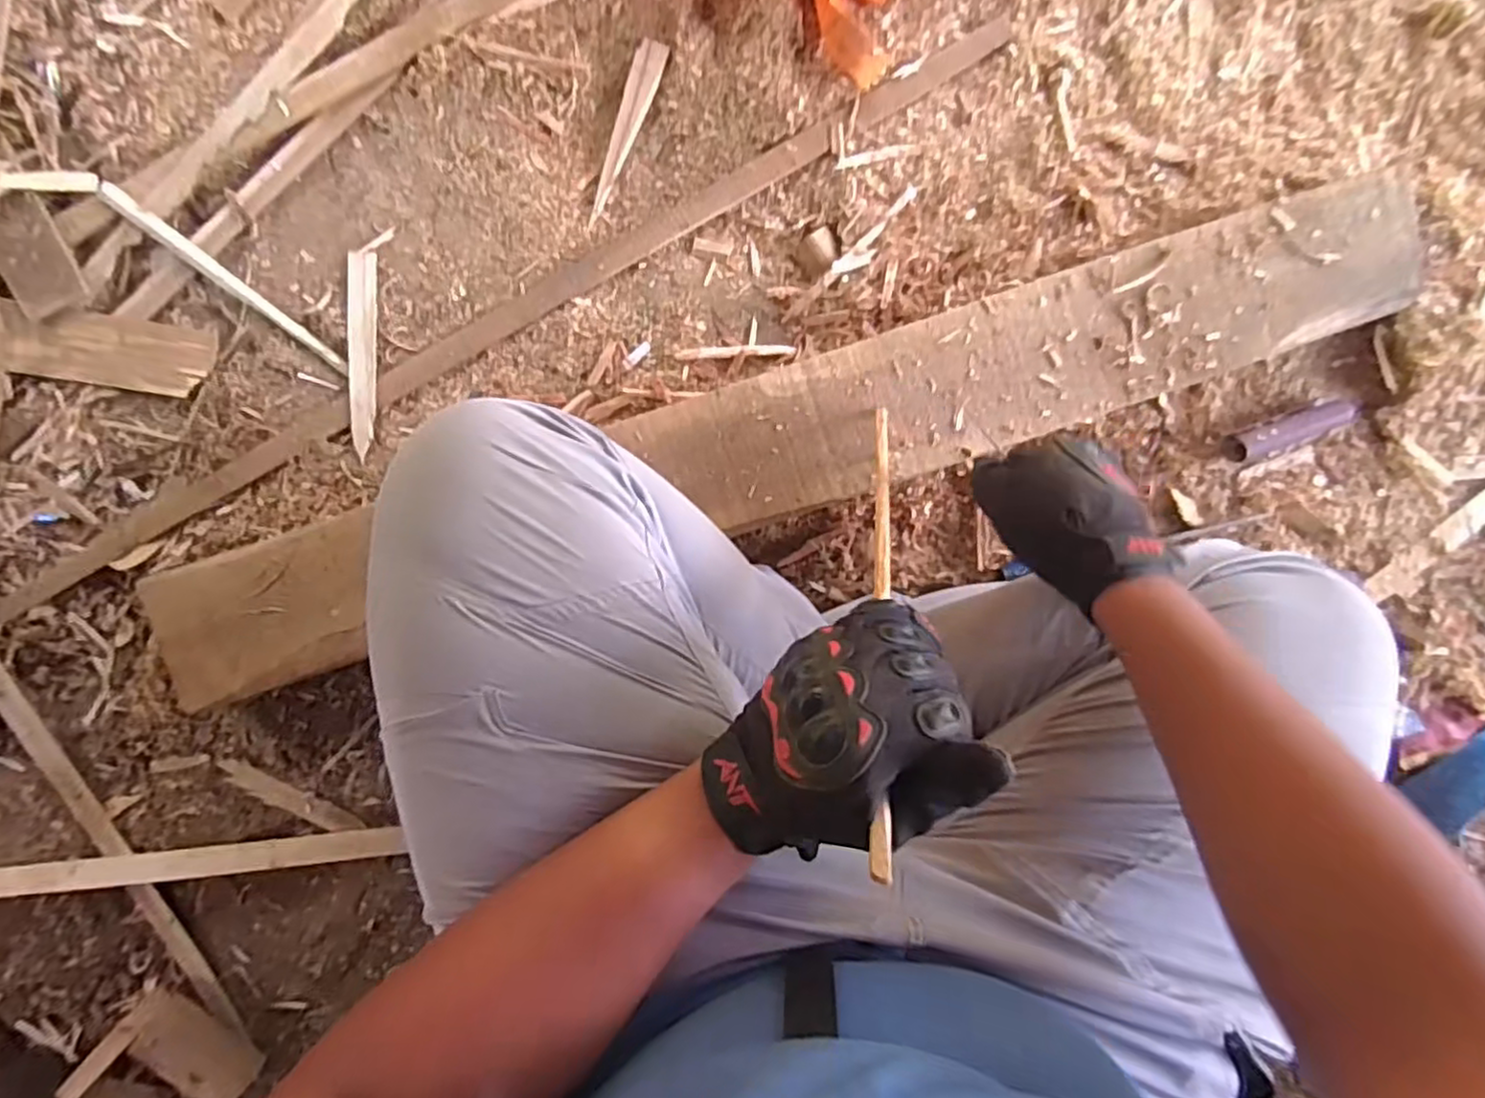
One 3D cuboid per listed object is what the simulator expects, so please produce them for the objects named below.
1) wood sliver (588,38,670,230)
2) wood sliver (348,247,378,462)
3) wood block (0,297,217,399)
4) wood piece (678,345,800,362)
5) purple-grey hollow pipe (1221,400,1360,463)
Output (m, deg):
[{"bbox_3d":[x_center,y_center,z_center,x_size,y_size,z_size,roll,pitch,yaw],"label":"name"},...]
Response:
[{"bbox_3d":[-0.108,-0.366,0.614,0.026,0.006,0.163,25,96,-2],"label":"wood sliver"},{"bbox_3d":[-0.331,-0.169,0.607,0.023,0.009,0.174,1,95,-1],"label":"wood sliver"},{"bbox_3d":[-0.545,-0.169,0.591,0.173,0.009,0.060,8,97,-9],"label":"wood block"},{"bbox_3d":[-0.005,-0.178,0.628,0.108,0.004,0.011,-7,95,-12],"label":"wood piece"},{"bbox_3d":[0.479,-0.101,0.613,0.110,0.027,0.029,-17,95,1],"label":"purple-grey hollow pipe"}]

